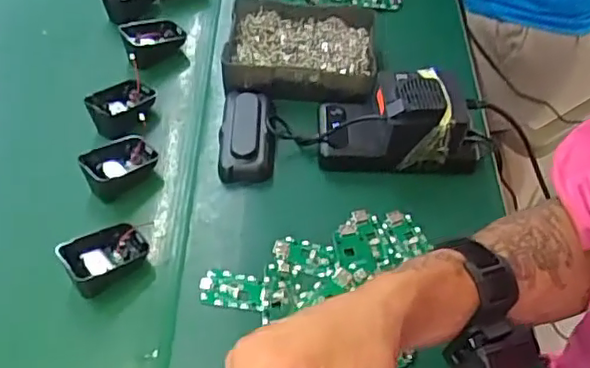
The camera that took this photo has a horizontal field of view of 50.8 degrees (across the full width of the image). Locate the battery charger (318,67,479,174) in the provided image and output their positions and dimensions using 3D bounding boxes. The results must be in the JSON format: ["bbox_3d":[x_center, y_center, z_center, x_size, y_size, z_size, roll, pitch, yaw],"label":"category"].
[{"bbox_3d":[0.101,-0.064,0.593,0.153,0.075,0.074,4,53,1],"label":"battery charger"}]

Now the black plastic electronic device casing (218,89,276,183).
[{"bbox_3d":[-0.047,-0.050,0.612,0.052,0.022,0.103,-1,53,-3],"label":"black plastic electronic device casing"}]

